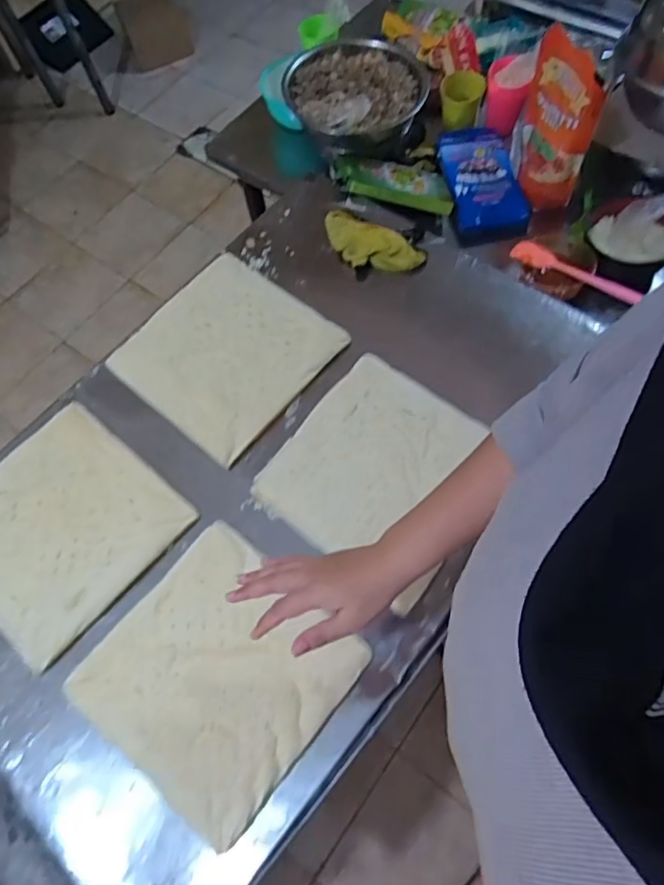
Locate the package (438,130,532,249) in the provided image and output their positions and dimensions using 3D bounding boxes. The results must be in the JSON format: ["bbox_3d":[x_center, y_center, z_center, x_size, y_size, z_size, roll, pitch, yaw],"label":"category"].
[{"bbox_3d":[0.258,-0.455,1.010,0.130,0.056,0.227,-10,64,0],"label":"package"}]

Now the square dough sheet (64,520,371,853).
[{"bbox_3d":[-0.125,0.249,0.637,0.241,0.031,0.241,35,72,18],"label":"square dough sheet"}]

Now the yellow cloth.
[{"bbox_3d":[0.056,-0.293,0.871,0.163,0.037,0.068,32,71,18],"label":"yellow cloth"}]

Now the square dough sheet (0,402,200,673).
[{"bbox_3d":[-0.345,0.098,0.727,0.250,0.024,0.247,37,72,19],"label":"square dough sheet"}]

